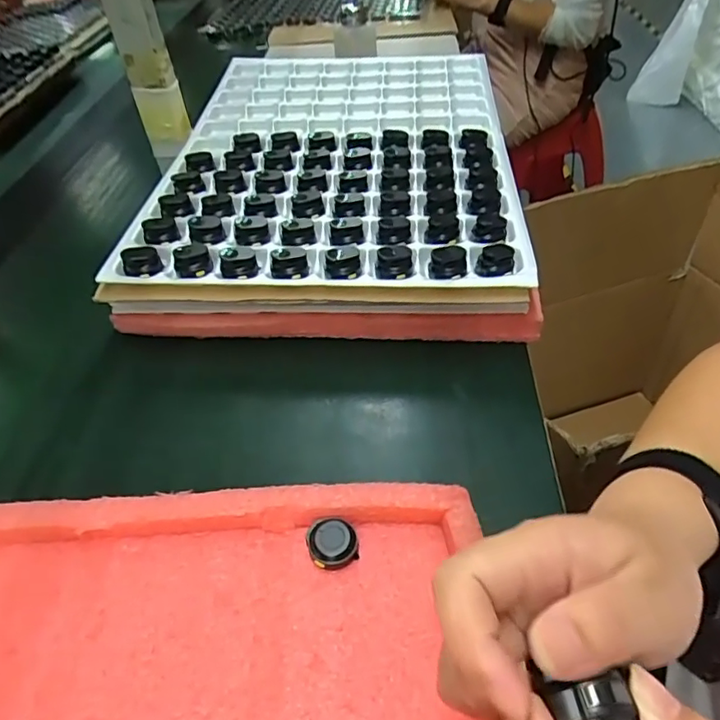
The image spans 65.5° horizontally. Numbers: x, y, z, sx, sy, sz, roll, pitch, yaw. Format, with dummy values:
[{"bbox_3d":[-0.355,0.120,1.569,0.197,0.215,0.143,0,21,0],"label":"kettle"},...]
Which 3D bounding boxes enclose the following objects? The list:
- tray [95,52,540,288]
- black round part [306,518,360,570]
[{"bbox_3d":[-0.024,-0.237,0.626,0.360,0.040,0.515,-1,44,6],"label":"tray"},{"bbox_3d":[-0.017,0.110,0.339,0.028,0.015,0.029,-1,43,1],"label":"black round part"}]

